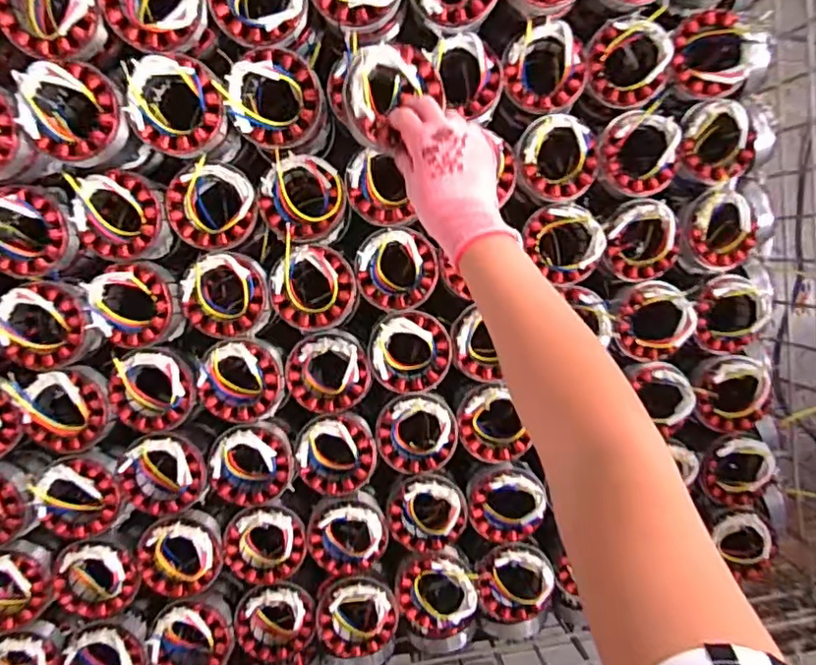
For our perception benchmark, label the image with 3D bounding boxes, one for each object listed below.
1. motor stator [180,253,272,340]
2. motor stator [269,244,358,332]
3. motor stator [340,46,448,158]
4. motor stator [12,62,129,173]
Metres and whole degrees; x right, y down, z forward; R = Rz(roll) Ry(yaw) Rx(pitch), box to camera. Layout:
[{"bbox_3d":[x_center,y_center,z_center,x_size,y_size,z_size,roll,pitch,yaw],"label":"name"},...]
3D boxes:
[{"bbox_3d":[-0.188,-0.037,0.616,0.084,0.044,0.086,-3,97,-6],"label":"motor stator"},{"bbox_3d":[-0.099,-0.047,0.634,0.086,0.054,0.088,-1,97,-6],"label":"motor stator"},{"bbox_3d":[-0.020,-0.203,0.521,0.082,0.032,0.083,-7,112,-24],"label":"motor stator"},{"bbox_3d":[-0.300,-0.197,0.545,0.084,0.058,0.084,-1,97,-6],"label":"motor stator"}]

